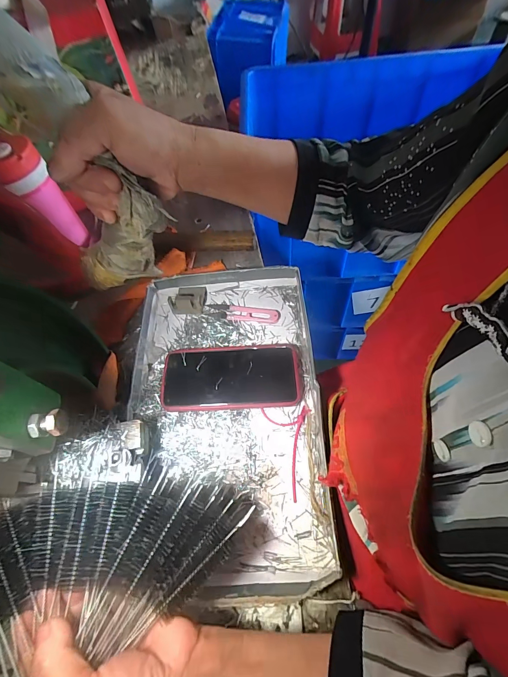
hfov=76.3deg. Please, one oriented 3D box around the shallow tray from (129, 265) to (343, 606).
[{"bbox_3d":[-0.033,0.070,0.375,0.211,0.031,0.356,-3,60,2],"label":"shallow tray"}]

